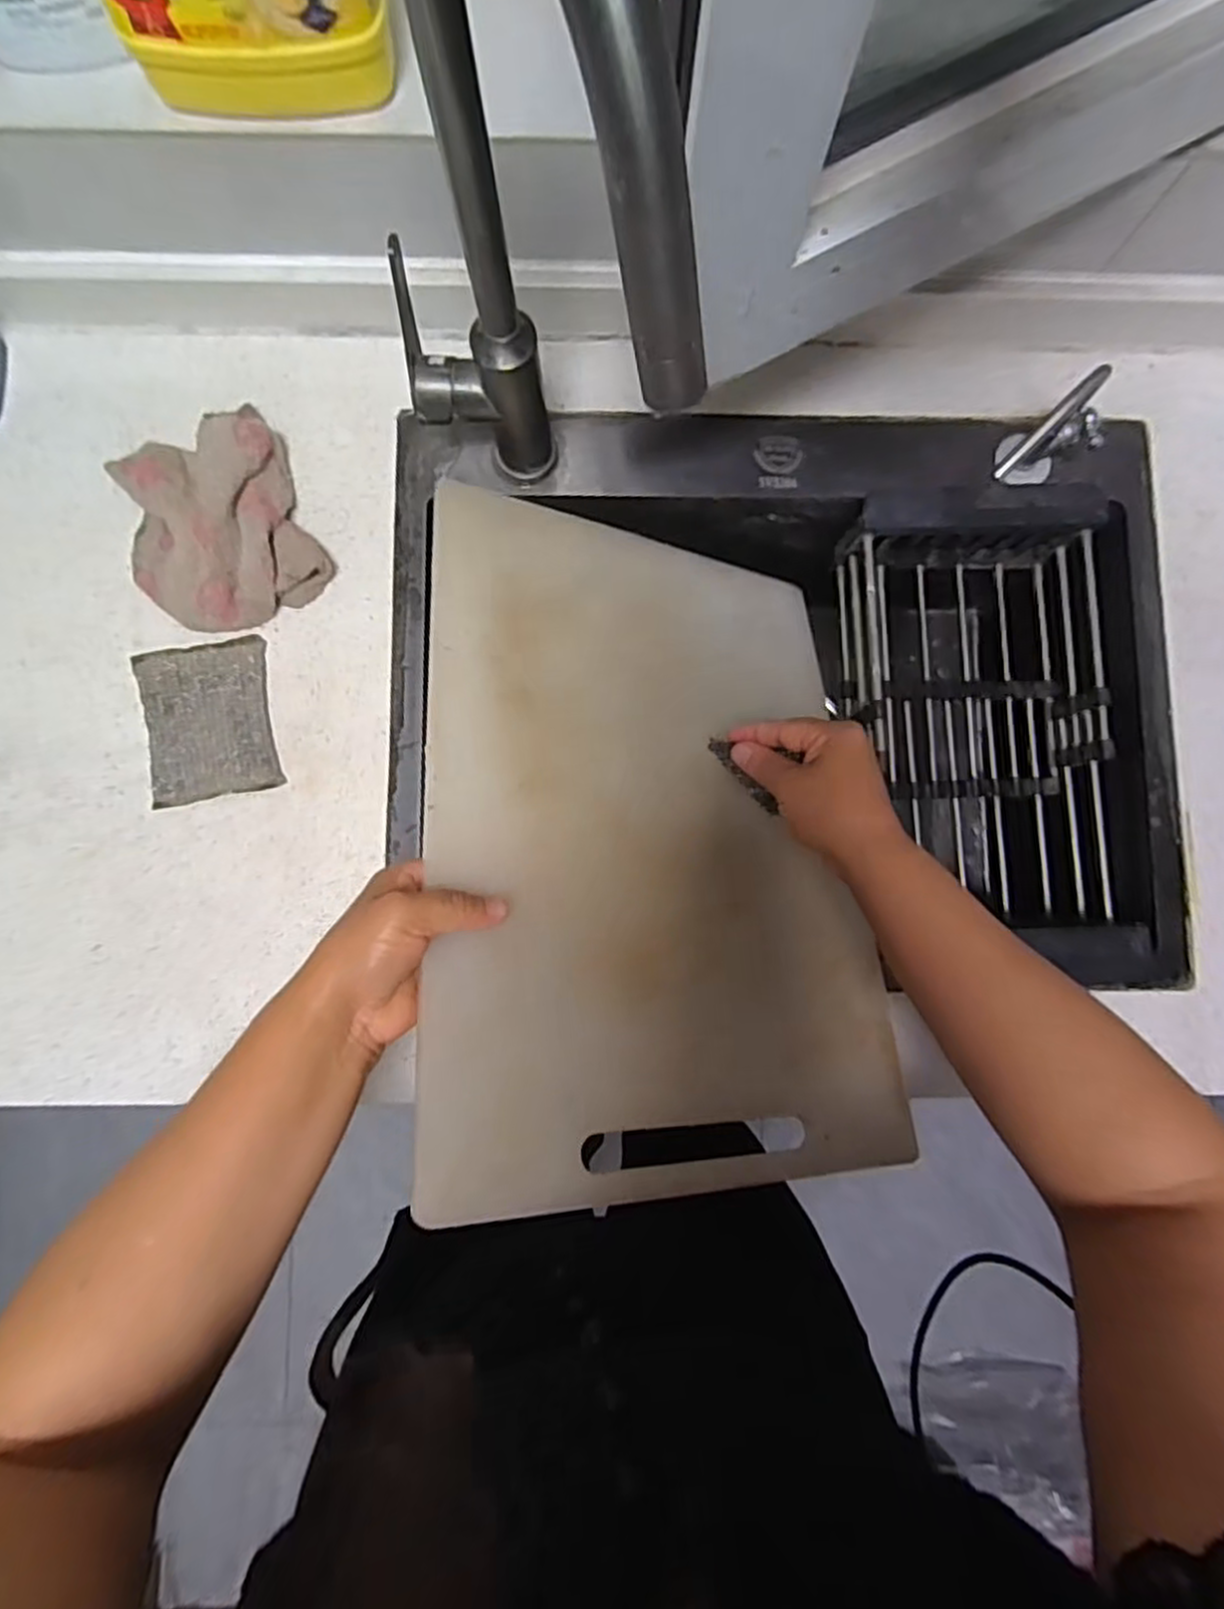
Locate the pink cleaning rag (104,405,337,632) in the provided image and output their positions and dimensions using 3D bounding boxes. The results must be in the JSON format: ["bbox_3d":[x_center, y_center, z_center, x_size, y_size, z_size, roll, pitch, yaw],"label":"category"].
[{"bbox_3d":[-0.297,-0.212,0.532,0.133,0.050,0.162,-23,86,-3],"label":"pink cleaning rag"}]

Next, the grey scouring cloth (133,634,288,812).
[{"bbox_3d":[-0.294,-0.062,0.530,0.088,0.011,0.112,-10,85,-2],"label":"grey scouring cloth"}]

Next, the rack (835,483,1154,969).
[{"bbox_3d":[0.300,-0.058,0.594,0.197,0.087,0.368,-1,85,-1],"label":"rack"}]

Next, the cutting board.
[{"bbox_3d":[0.037,0.002,0.477,0.307,0.014,0.442,7,65,-25],"label":"cutting board"}]

